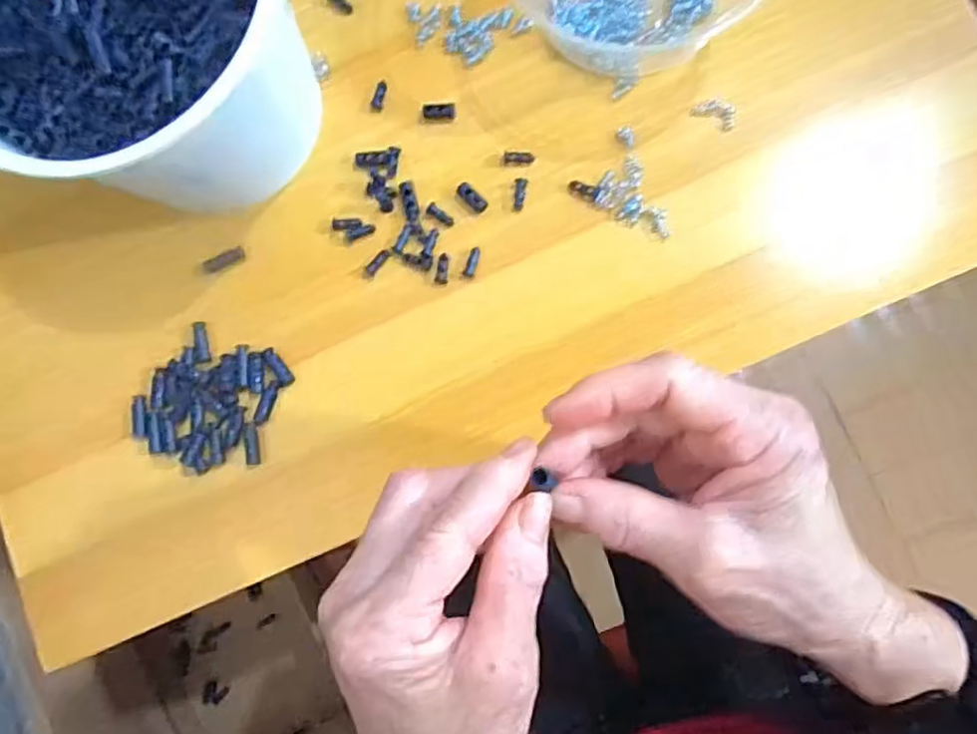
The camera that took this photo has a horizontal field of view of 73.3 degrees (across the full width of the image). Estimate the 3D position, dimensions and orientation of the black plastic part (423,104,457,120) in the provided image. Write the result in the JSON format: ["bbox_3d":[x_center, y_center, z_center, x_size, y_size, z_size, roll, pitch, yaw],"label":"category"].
[{"bbox_3d":[-0.028,-0.144,0.369,0.018,0.004,0.008,-2,82,-6],"label":"black plastic part"}]

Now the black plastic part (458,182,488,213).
[{"bbox_3d":[-0.009,-0.093,0.358,0.008,0.004,0.020,-44,80,0],"label":"black plastic part"}]

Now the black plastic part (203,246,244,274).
[{"bbox_3d":[-0.151,-0.061,0.374,0.025,0.004,0.008,-26,81,3],"label":"black plastic part"}]

